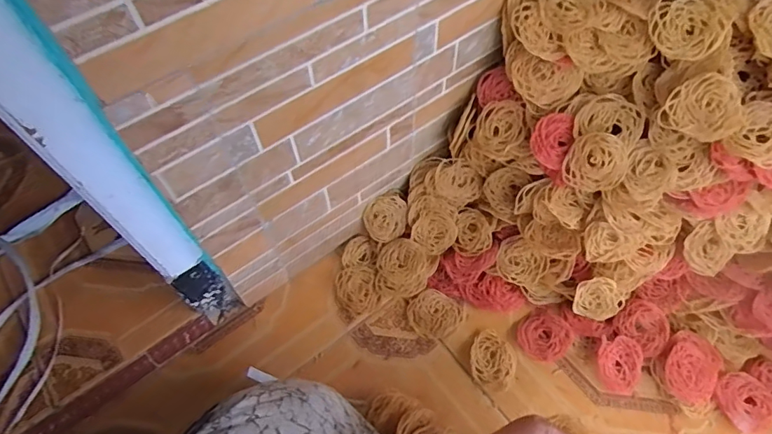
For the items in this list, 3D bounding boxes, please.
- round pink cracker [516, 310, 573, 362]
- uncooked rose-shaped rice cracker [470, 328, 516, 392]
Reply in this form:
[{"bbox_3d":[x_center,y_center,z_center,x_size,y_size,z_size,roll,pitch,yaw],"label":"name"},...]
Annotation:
[{"bbox_3d":[0.192,0.143,0.591,0.061,0.009,0.058,-1,60,2],"label":"round pink cracker"},{"bbox_3d":[0.127,0.168,0.579,0.051,0.006,0.065,12,61,9],"label":"uncooked rose-shaped rice cracker"}]

